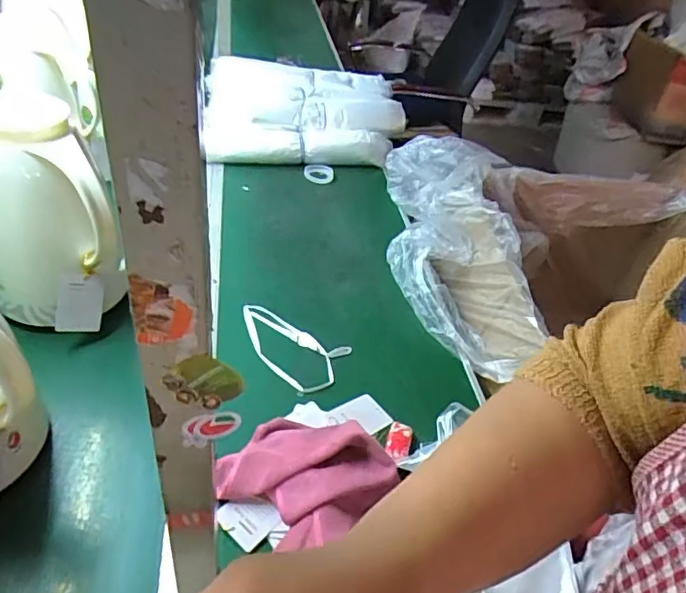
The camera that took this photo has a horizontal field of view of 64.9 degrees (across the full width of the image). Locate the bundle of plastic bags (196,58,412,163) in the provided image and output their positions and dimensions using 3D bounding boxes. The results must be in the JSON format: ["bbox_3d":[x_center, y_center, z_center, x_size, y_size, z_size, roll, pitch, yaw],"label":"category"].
[{"bbox_3d":[-0.088,-0.402,1.169,0.441,0.113,0.307,-3,41,-12],"label":"bundle of plastic bags"}]

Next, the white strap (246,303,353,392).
[{"bbox_3d":[-0.078,0.065,0.706,0.160,0.007,0.097,21,42,16],"label":"white strap"}]

